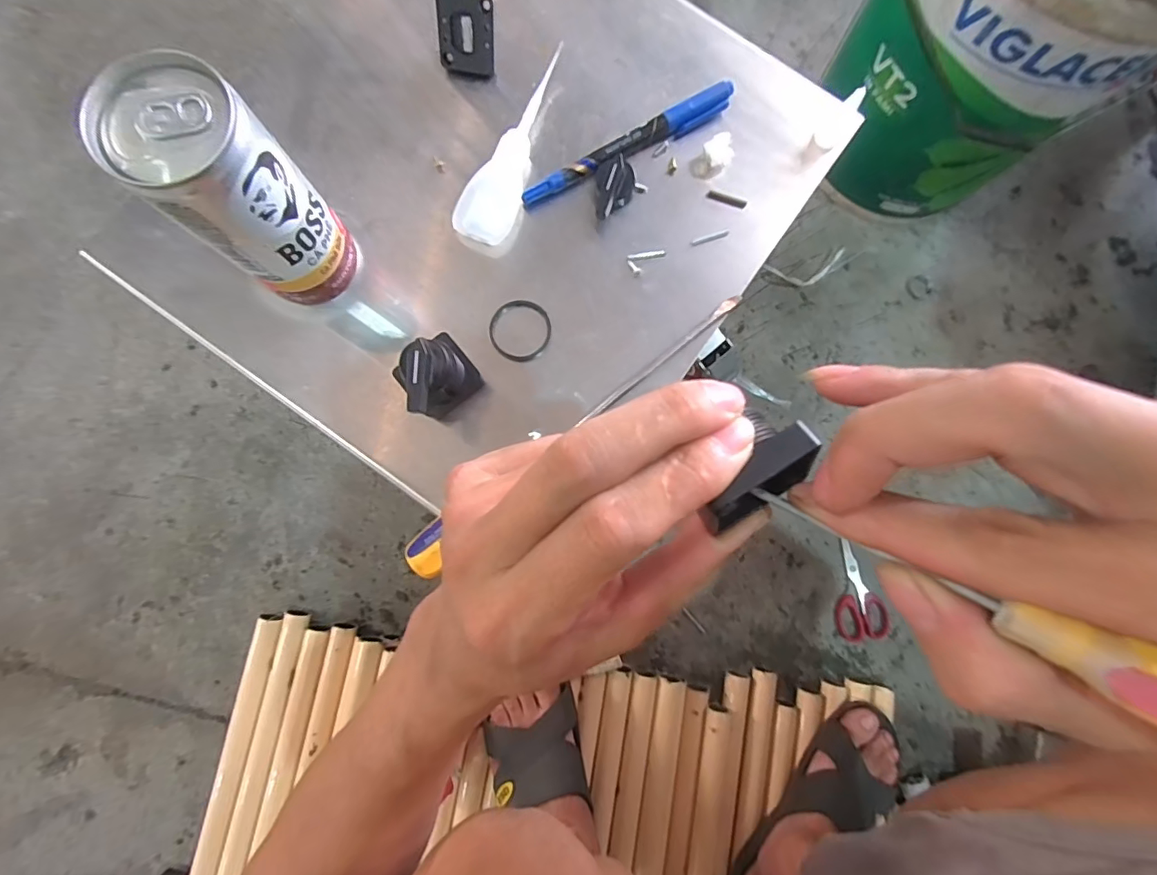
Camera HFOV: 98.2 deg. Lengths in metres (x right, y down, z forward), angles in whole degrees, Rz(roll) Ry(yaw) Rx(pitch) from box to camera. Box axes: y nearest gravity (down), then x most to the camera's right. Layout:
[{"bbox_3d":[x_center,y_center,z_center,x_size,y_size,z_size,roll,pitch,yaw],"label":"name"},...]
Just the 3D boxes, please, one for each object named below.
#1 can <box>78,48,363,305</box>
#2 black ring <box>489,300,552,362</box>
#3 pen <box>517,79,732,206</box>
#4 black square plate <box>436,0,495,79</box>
[{"bbox_3d":[-0.147,-0.104,0.226,0.050,0.106,0.049,0,83,-2],"label":"can"},{"bbox_3d":[-0.032,-0.060,0.281,0.033,0.006,0.034,0,83,-2],"label":"black ring"},{"bbox_3d":[0.029,-0.170,0.291,0.137,0.013,0.011,-29,85,-5],"label":"pen"},{"bbox_3d":[-0.064,-0.229,0.286,0.031,0.038,0.004,5,49,-4],"label":"black square plate"}]

